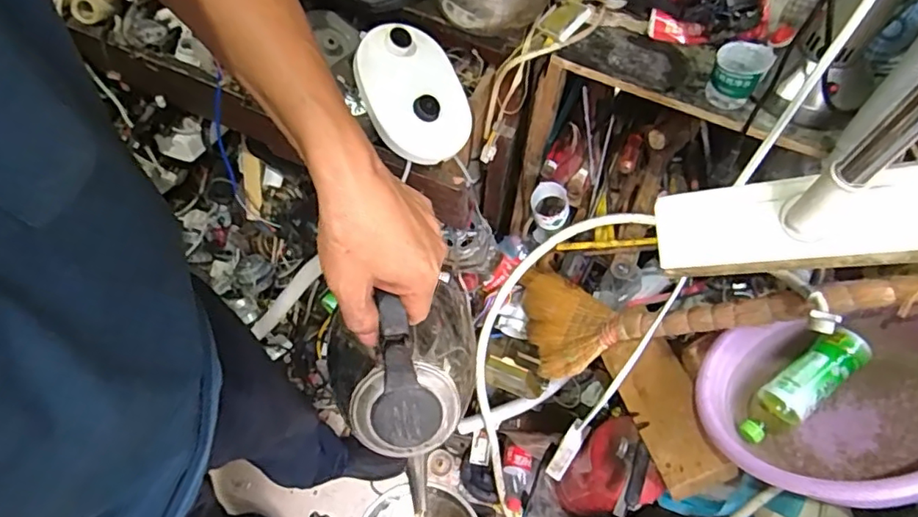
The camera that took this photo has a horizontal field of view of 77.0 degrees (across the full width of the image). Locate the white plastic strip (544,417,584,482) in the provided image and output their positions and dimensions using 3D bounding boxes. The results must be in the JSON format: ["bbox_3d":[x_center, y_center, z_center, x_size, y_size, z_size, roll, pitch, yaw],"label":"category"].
[{"bbox_3d":[0.191,0.347,1.029,0.032,0.032,0.123,25,111,8],"label":"white plastic strip"}]

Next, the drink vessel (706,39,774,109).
[{"bbox_3d":[0.352,-0.236,0.737,0.059,0.077,0.063,1,67,-2],"label":"drink vessel"}]

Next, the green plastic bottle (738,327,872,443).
[{"bbox_3d":[0.483,0.180,0.811,0.203,0.066,0.072,-43,74,5],"label":"green plastic bottle"}]

